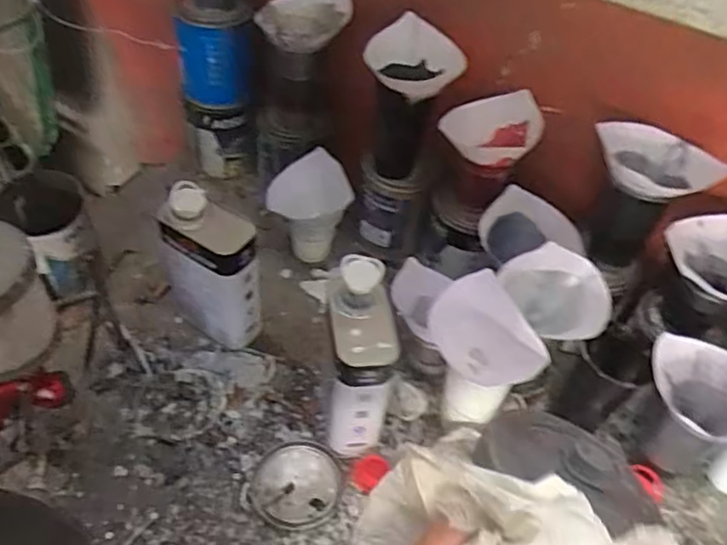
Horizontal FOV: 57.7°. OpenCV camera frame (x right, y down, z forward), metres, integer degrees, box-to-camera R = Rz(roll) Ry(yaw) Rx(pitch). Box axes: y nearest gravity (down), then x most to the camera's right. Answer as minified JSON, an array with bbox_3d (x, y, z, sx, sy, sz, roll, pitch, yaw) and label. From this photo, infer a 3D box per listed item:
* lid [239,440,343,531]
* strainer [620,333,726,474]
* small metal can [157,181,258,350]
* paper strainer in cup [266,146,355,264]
[{"bbox_3d":[-0.072,0.227,0.715,0.096,0.014,0.098,3,49,-3],"label":"lid"},{"bbox_3d":[0.343,0.163,0.726,0.114,0.177,0.104,22,51,13],"label":"strainer"},{"bbox_3d":[-0.179,0.002,0.785,0.105,0.203,0.065,34,55,22],"label":"small metal can"},{"bbox_3d":[-0.076,-0.083,0.922,0.100,0.133,0.093,-26,56,-25],"label":"paper strainer in cup"}]

